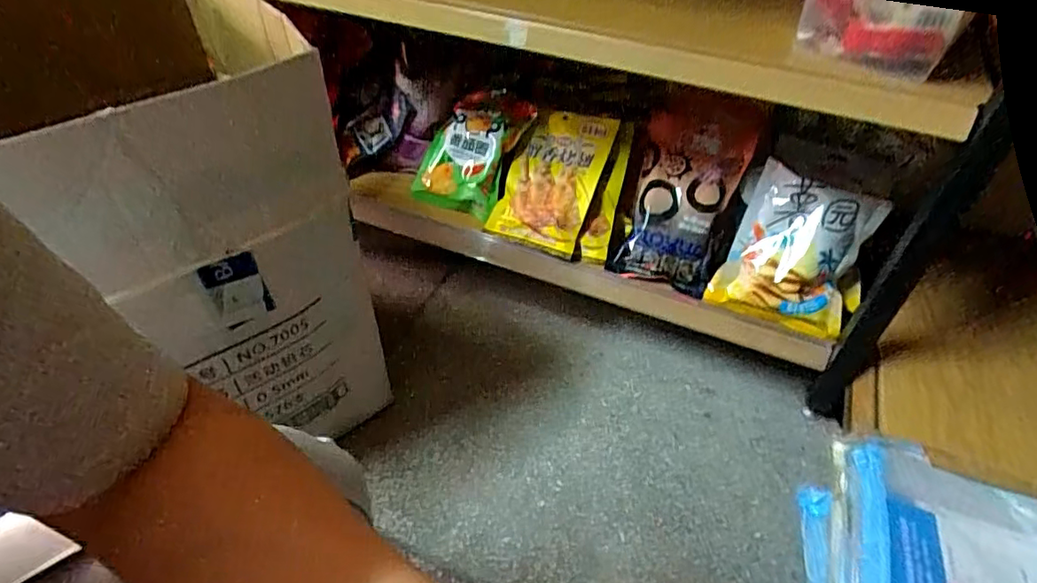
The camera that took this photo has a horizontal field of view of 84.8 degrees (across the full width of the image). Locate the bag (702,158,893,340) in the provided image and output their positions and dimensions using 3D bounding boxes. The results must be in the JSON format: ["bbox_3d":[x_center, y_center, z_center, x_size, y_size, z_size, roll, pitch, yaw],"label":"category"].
[{"bbox_3d":[0.368,-0.053,0.756,0.160,0.193,0.037,21,8,16],"label":"bag"}]

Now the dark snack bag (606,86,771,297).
[{"bbox_3d":[0.237,-0.138,0.830,0.170,0.045,0.264,15,88,18],"label":"dark snack bag"}]

